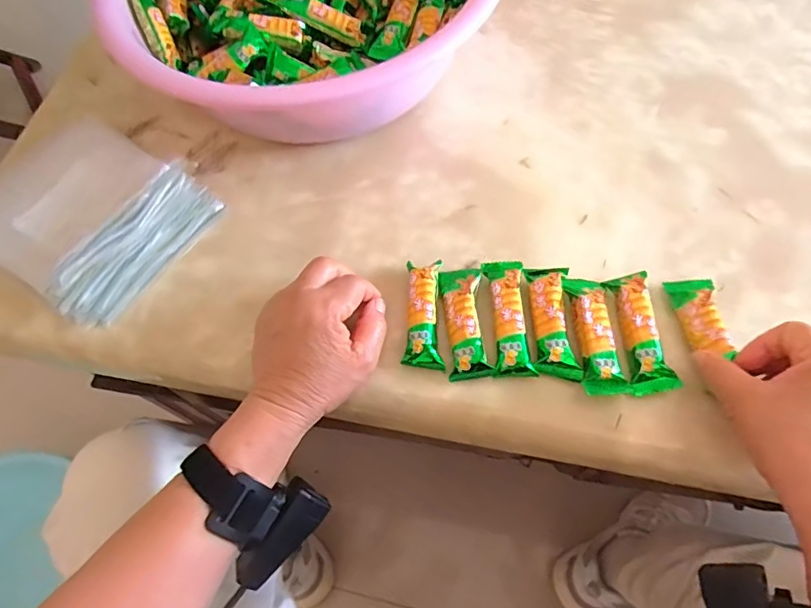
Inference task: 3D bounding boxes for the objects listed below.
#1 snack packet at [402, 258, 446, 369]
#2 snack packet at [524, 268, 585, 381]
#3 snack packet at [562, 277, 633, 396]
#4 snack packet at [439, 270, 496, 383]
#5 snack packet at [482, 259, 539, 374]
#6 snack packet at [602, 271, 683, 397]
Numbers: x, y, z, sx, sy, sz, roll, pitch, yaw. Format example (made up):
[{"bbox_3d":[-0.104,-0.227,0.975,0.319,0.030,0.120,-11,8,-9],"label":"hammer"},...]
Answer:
[{"bbox_3d":[0.014,0.007,0.390,0.027,0.020,0.086,-1,64,4],"label":"snack packet"},{"bbox_3d":[0.107,0.013,0.381,0.031,0.021,0.084,0,64,4],"label":"snack packet"},{"bbox_3d":[0.134,0.021,0.373,0.029,0.023,0.090,-3,64,2],"label":"snack packet"},{"bbox_3d":[0.044,0.011,0.386,0.029,0.021,0.090,-5,64,1],"label":"snack packet"},{"bbox_3d":[0.076,0.010,0.385,0.028,0.022,0.089,-3,64,2],"label":"snack packet"},{"bbox_3d":[0.165,0.020,0.370,0.030,0.020,0.089,-5,64,1],"label":"snack packet"}]

